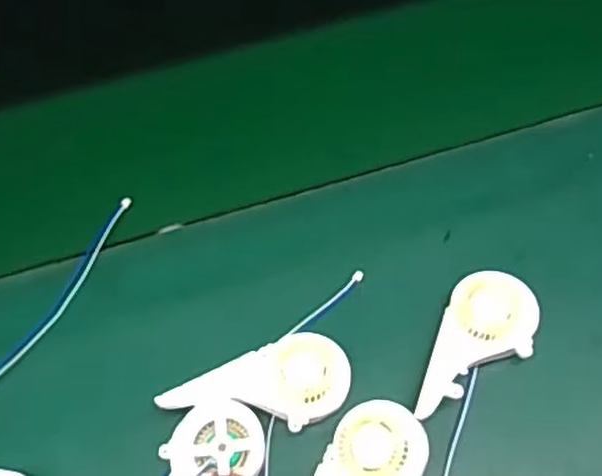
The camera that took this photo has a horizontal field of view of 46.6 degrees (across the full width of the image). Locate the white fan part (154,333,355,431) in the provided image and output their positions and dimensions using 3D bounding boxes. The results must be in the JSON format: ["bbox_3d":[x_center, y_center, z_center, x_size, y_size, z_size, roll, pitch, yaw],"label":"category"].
[{"bbox_3d":[-0.019,0.080,0.350,0.090,0.018,0.043,-24,63,-9],"label":"white fan part"}]

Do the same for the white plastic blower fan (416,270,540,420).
[{"bbox_3d":[0.092,0.058,0.356,0.046,0.013,0.087,16,65,12],"label":"white plastic blower fan"}]

